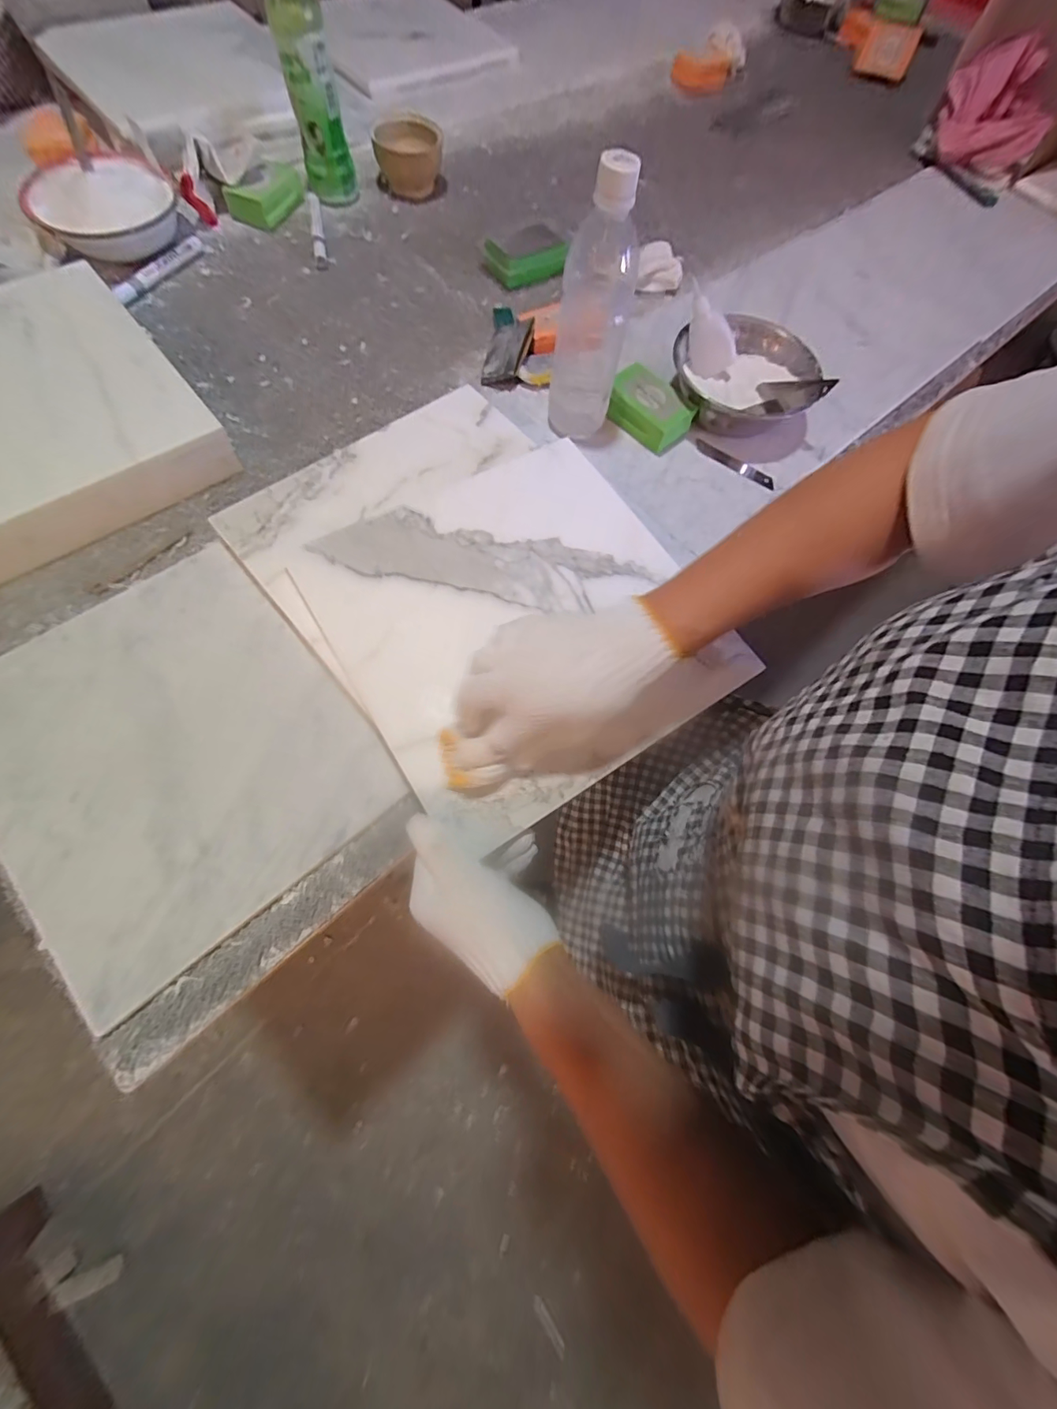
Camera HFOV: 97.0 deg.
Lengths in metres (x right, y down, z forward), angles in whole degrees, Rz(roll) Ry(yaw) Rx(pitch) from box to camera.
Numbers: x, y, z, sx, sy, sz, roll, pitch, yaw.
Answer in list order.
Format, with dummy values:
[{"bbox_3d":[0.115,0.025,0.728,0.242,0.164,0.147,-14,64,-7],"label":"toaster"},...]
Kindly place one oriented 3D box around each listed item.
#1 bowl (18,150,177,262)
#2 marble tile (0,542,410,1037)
[{"bbox_3d":[-0.507,-0.592,0.569,0.149,0.061,0.168,-34,76,-14],"label":"bowl"},{"bbox_3d":[-0.281,0.034,0.368,0.255,0.015,0.292,-38,78,-18],"label":"marble tile"}]

